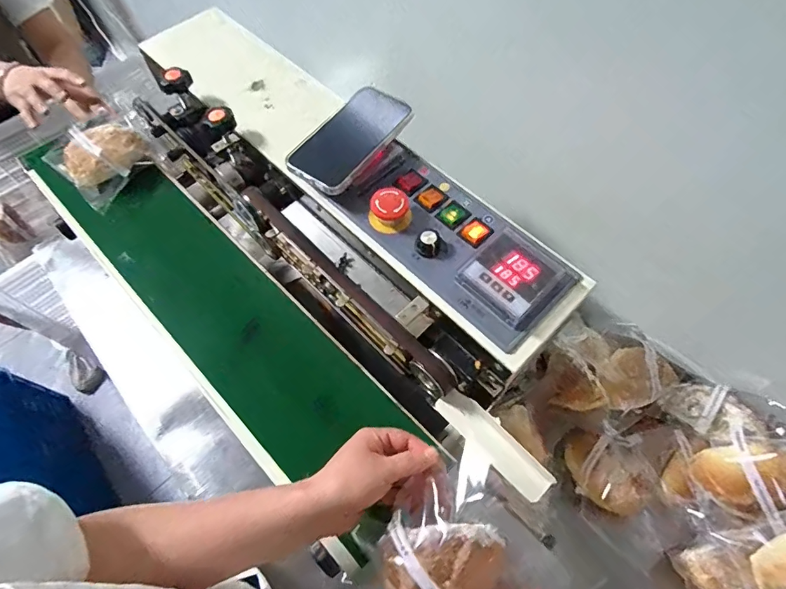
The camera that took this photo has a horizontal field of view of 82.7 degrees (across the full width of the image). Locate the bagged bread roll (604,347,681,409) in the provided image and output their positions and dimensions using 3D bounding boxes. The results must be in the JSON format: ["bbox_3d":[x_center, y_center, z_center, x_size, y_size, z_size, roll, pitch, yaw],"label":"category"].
[{"bbox_3d":[0.306,0.108,0.575,0.092,0.035,0.069,-31,65,-12],"label":"bagged bread roll"}]

